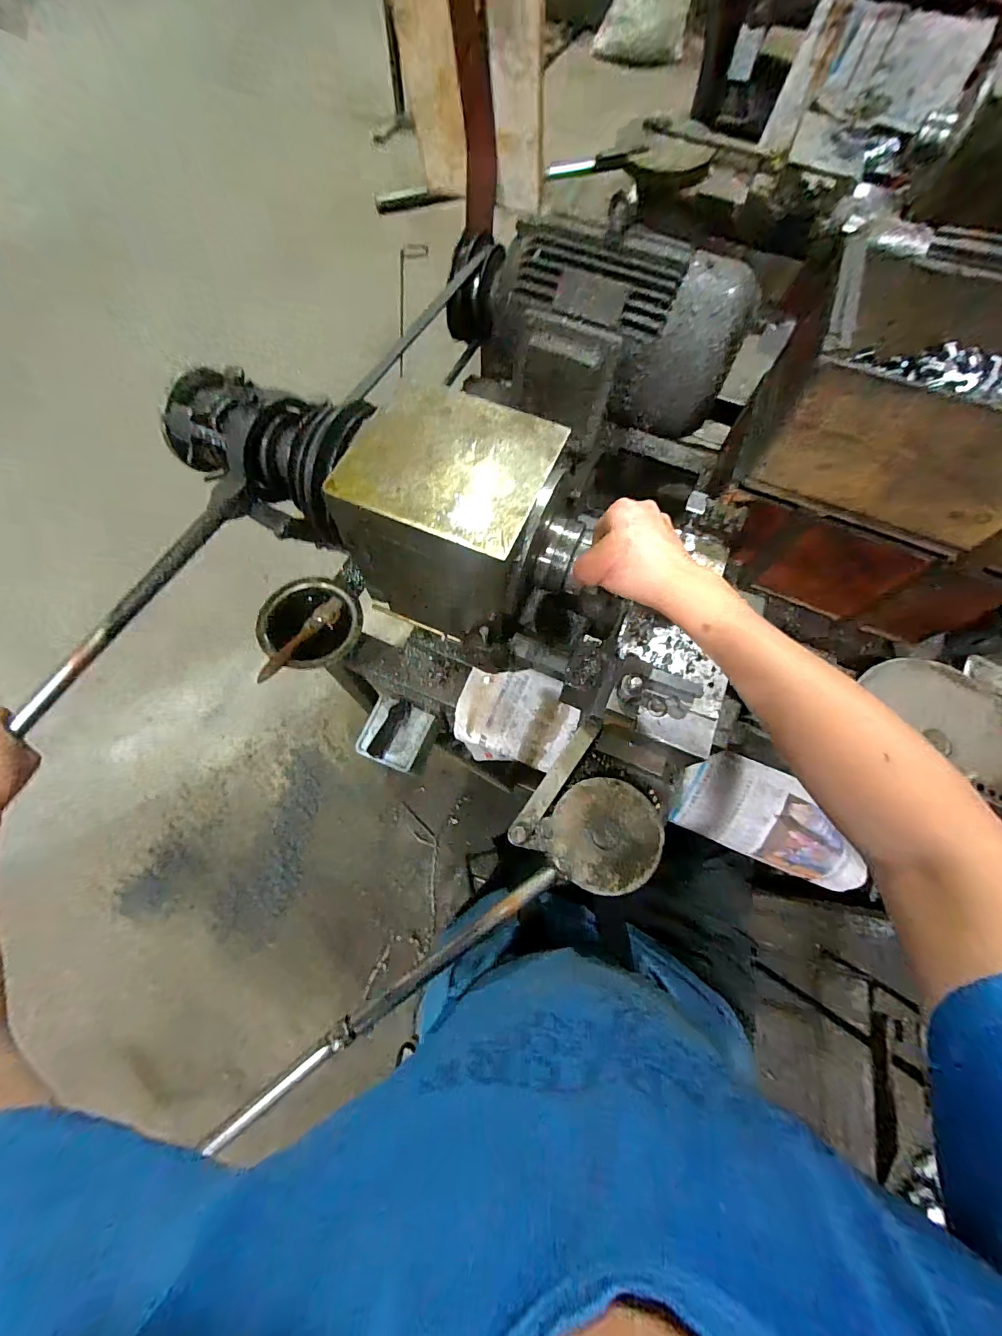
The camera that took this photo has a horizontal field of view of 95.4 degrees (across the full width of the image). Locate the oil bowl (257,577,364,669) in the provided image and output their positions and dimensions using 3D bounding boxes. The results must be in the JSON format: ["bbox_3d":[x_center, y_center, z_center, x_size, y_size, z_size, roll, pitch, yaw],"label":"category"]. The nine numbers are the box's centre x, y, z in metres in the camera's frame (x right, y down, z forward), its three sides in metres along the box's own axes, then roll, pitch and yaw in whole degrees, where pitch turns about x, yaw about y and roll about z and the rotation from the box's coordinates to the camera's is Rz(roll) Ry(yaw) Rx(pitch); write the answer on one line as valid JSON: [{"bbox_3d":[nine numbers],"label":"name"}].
[{"bbox_3d":[-0.255,-0.057,0.616,0.129,0.044,0.124,1,69,-2],"label":"oil bowl"}]

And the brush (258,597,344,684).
[{"bbox_3d":[-0.261,-0.040,0.605,0.028,0.023,0.153,27,57,8],"label":"brush"}]

